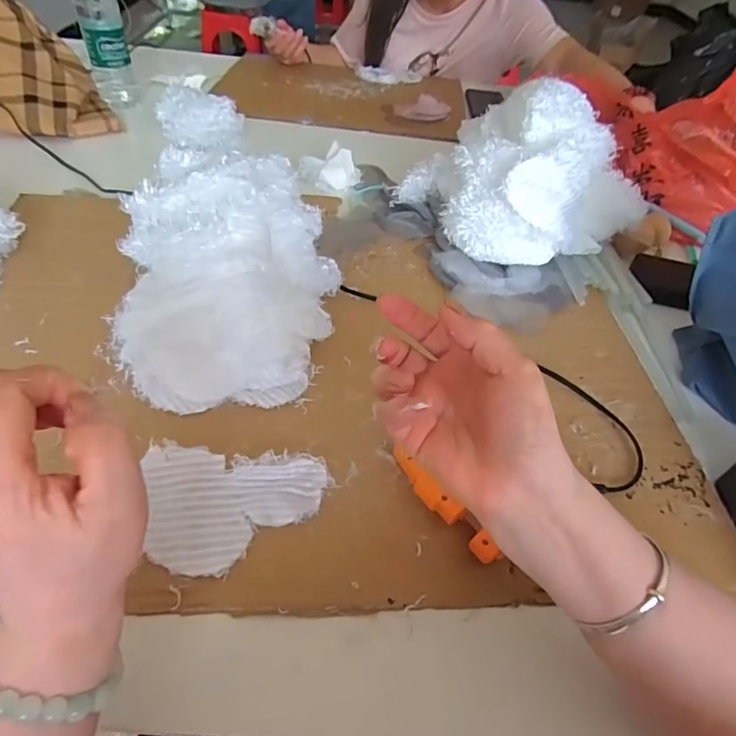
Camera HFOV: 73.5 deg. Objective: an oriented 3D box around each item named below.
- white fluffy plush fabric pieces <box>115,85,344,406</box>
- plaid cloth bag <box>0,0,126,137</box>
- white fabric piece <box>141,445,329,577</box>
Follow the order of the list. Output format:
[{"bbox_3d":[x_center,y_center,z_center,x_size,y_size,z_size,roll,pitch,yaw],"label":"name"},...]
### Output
[{"bbox_3d":[-0.139,-0.126,0.475,0.216,0.154,0.297,-7,48,-12],"label":"white fluffy plush fabric pieces"},{"bbox_3d":[-0.565,-0.493,0.803,0.199,0.066,0.298,-28,90,-30],"label":"plaid cloth bag"},{"bbox_3d":[-0.100,0.105,0.363,0.128,0.006,0.088,5,56,-4],"label":"white fabric piece"}]

